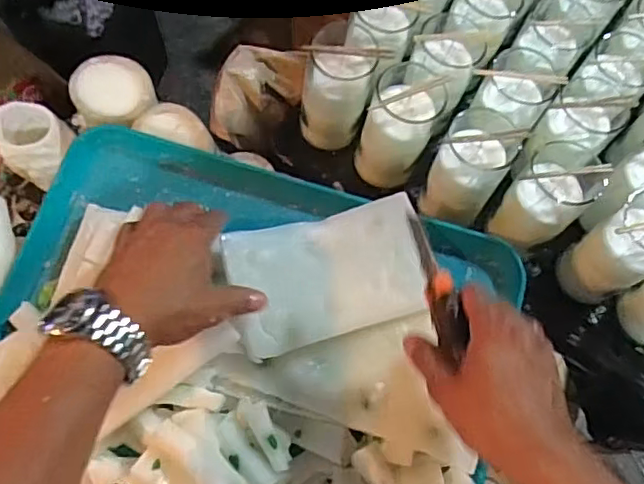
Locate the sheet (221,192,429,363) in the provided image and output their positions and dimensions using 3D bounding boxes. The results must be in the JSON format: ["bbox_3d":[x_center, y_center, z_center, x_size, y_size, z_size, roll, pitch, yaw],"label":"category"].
[{"bbox_3d":[0.006,0.027,0.525,0.169,0.017,0.112,-14,72,-8],"label":"sheet"}]

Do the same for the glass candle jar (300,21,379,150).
[{"bbox_3d":[0.015,-0.161,0.642,0.070,0.110,0.078,5,70,-1],"label":"glass candle jar"}]

